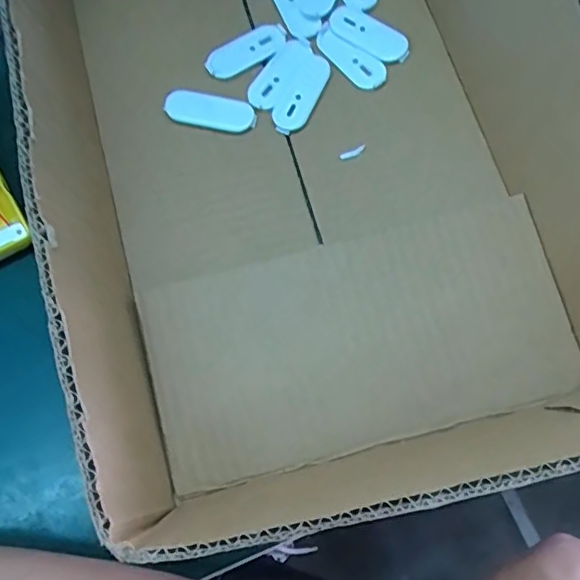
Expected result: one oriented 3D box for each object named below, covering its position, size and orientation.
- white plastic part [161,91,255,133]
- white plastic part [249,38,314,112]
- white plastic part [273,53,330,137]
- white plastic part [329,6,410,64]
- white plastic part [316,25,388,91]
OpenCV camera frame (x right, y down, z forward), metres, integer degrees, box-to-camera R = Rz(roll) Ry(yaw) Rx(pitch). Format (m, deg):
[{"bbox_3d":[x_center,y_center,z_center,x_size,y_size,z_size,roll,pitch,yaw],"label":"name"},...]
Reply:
[{"bbox_3d":[-0.044,-0.098,0.314,0.051,0.008,0.014,11,74,4],"label":"white plastic part"},{"bbox_3d":[-0.006,-0.123,0.324,0.018,0.004,0.051,34,75,11],"label":"white plastic part"},{"bbox_3d":[0.006,-0.109,0.319,0.017,0.004,0.050,30,74,10],"label":"white plastic part"},{"bbox_3d":[0.045,-0.145,0.324,0.050,0.004,0.022,34,75,11],"label":"white plastic part"},{"bbox_3d":[0.032,-0.130,0.323,0.048,0.004,0.020,40,76,13],"label":"white plastic part"}]

